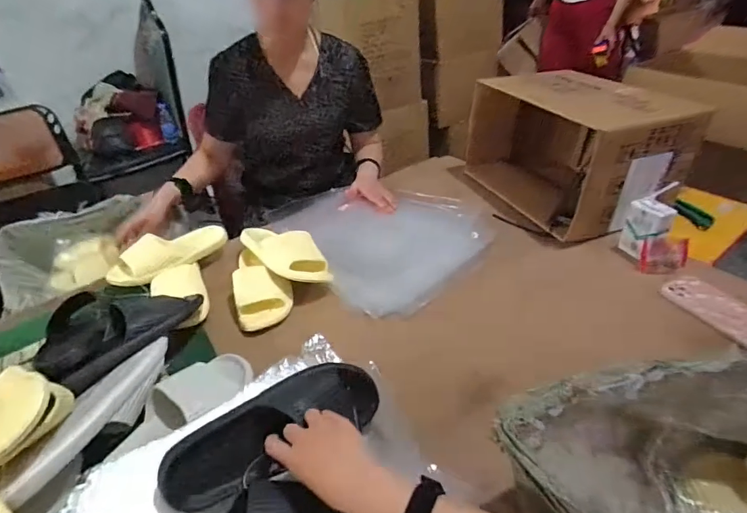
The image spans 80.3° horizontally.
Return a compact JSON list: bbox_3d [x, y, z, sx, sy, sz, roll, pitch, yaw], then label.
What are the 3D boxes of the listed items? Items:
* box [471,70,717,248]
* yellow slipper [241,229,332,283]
[{"bbox_3d":[0.407,-0.240,0.935,0.293,0.206,0.399,-12,36,-9],"label":"box"},{"bbox_3d":[-0.184,-0.012,0.896,0.104,0.061,0.226,-32,44,-32],"label":"yellow slipper"}]

